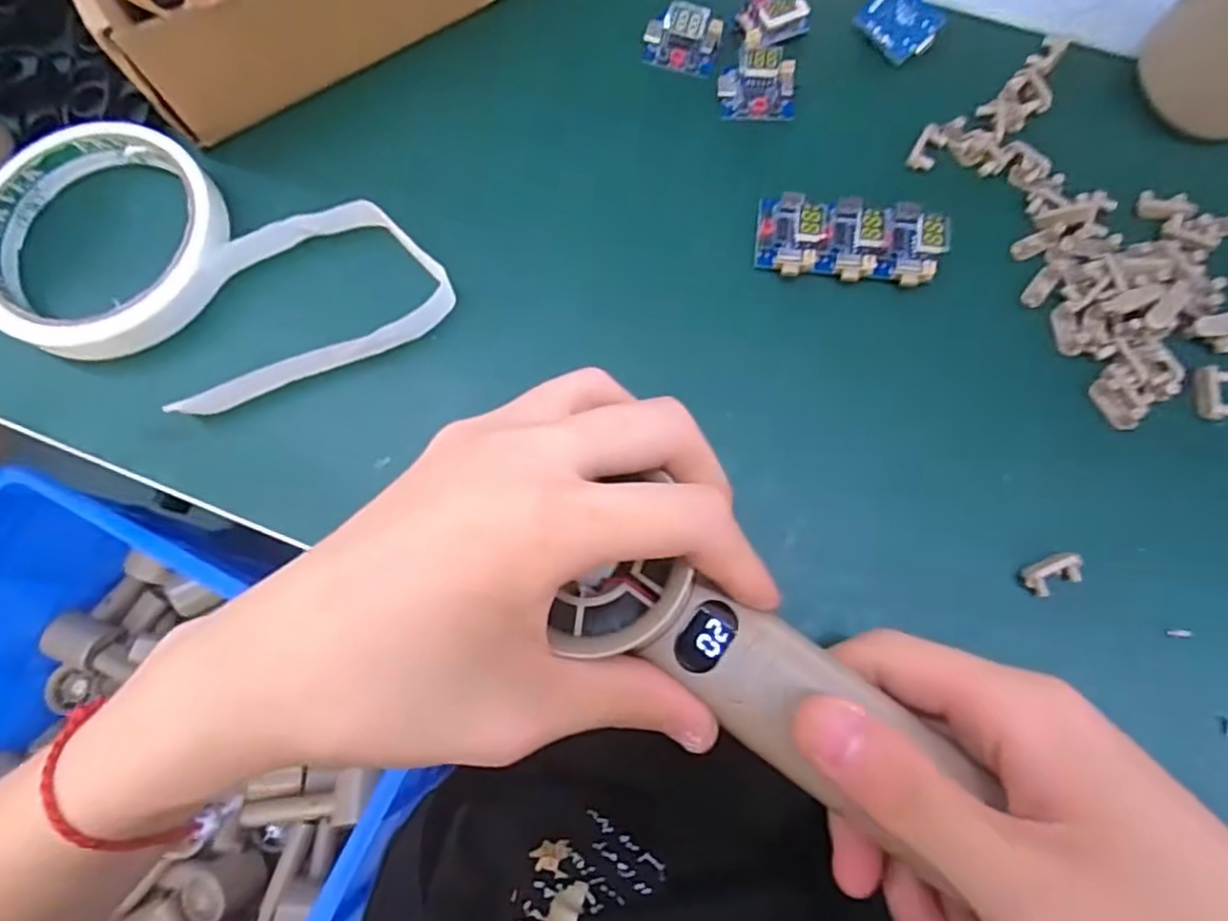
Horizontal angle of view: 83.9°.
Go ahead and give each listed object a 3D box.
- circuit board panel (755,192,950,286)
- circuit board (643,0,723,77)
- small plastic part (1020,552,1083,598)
[{"bbox_3d":[0.087,-0.084,0.253,0.065,0.013,0.033,8,76,3],"label":"circuit board panel"},{"bbox_3d":[0.027,-0.172,0.276,0.030,0.014,0.020,11,76,4],"label":"circuit board"},{"bbox_3d":[0.145,0.037,0.225,0.018,0.005,0.011,-24,76,-5],"label":"small plastic part"}]

